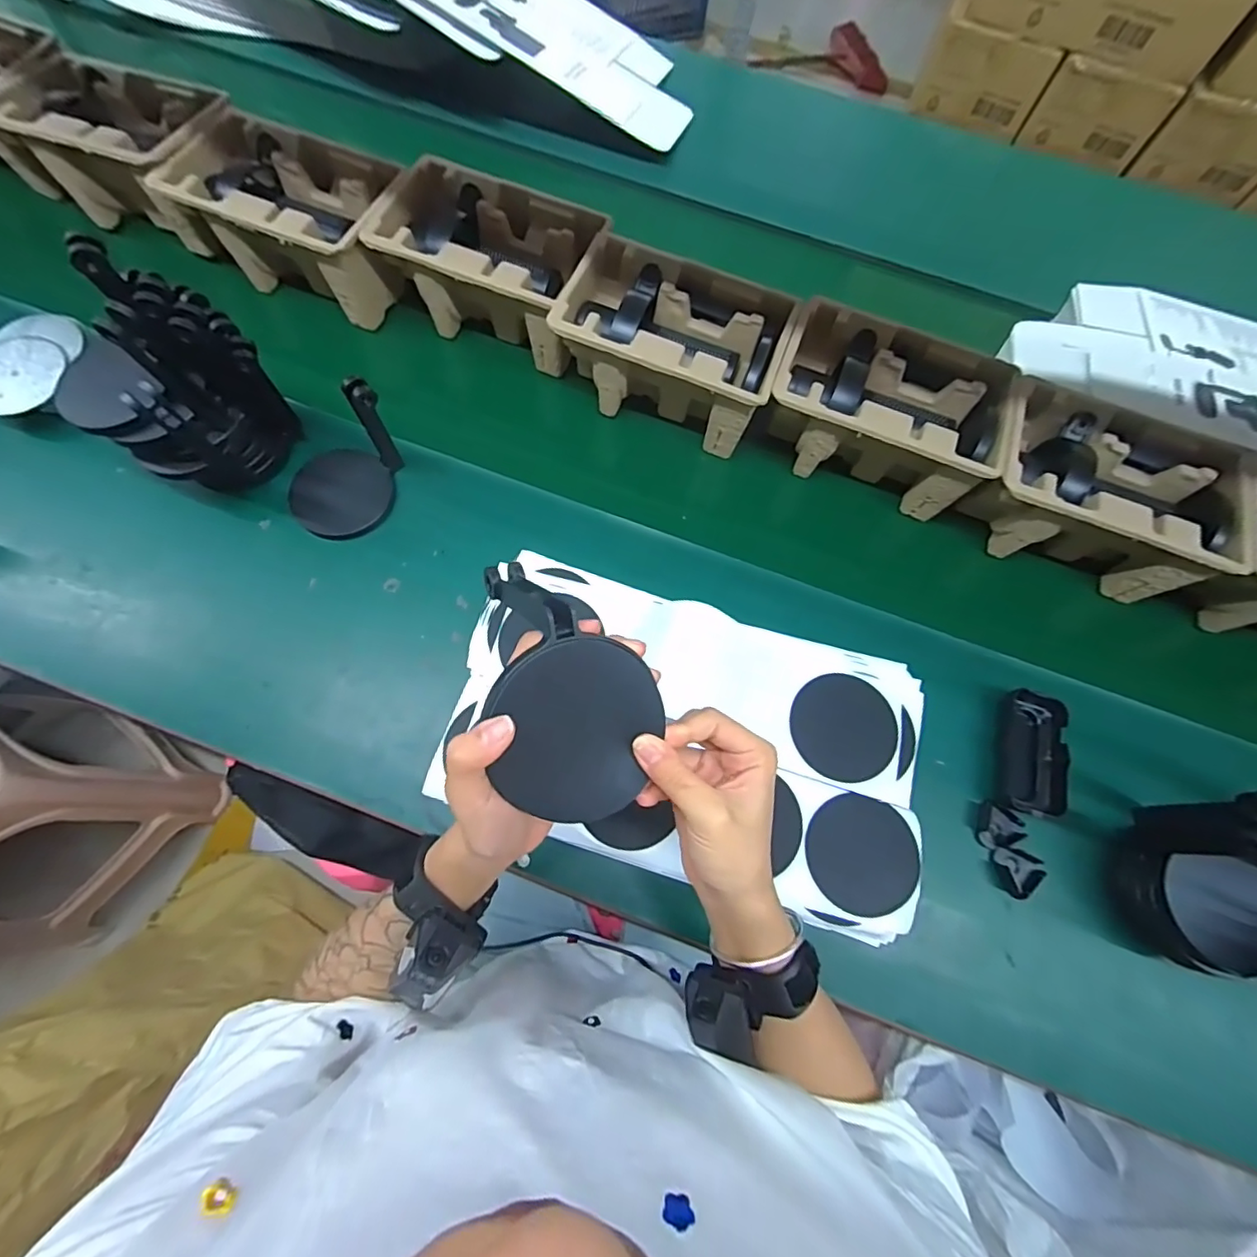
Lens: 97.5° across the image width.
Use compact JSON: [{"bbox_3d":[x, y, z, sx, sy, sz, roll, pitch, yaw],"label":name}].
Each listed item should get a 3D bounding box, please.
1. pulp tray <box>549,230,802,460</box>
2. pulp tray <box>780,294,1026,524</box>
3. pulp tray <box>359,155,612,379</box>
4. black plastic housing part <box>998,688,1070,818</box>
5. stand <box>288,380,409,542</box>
[{"bbox_3d":[0.045,-0.296,0.587,0.224,0.098,0.144,22,72,3],"label":"pulp tray"},{"bbox_3d":[0.257,-0.220,0.569,0.220,0.093,0.152,19,73,5],"label":"pulp tray"},{"bbox_3d":[-0.147,-0.402,0.613,0.222,0.096,0.151,24,72,4],"label":"pulp tray"},{"bbox_3d":[0.363,0.110,0.496,0.053,0.021,0.111,18,73,4],"label":"black plastic housing part"},{"bbox_3d":[-0.278,-0.151,0.510,0.111,0.101,0.092,-6,73,-3],"label":"stand"}]

